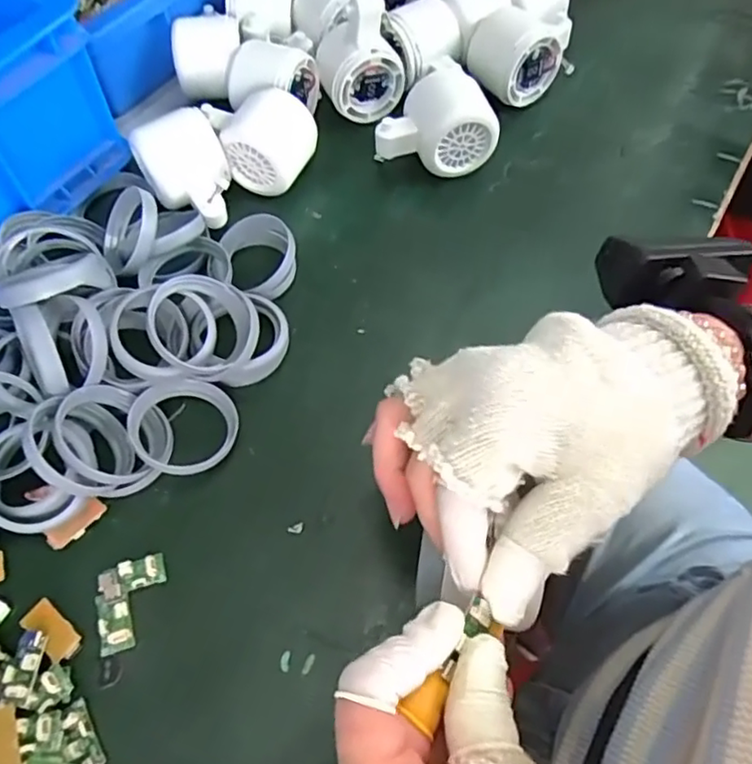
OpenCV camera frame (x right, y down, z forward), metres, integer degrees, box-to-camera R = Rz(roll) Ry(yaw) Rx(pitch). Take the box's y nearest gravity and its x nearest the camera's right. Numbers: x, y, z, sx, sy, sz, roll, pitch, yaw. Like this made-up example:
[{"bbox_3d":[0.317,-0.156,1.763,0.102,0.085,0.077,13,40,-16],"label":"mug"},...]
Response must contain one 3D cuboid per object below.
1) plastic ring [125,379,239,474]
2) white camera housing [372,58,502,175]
[{"bbox_3d":[-0.111,0.025,0.358,0.060,0.008,0.058,9,59,-15],"label":"plastic ring"},{"bbox_3d":[0.039,-0.177,0.433,0.076,0.060,0.046,-18,62,-10],"label":"white camera housing"}]

